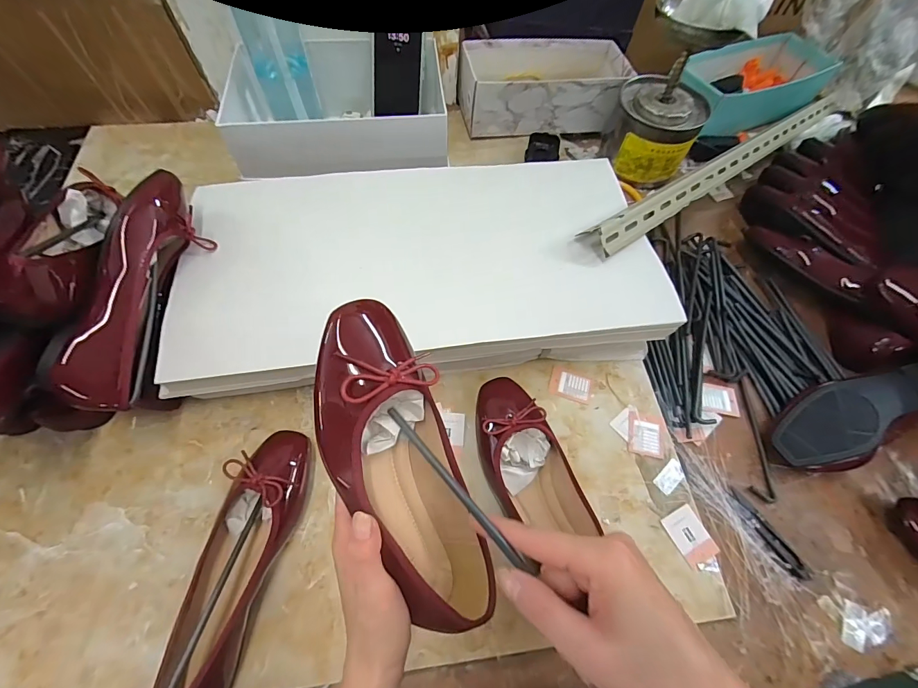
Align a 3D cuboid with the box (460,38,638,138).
[{"bbox_3d":[0.146,-0.438,0.676,0.276,0.084,0.135,-6,64,-6],"label":"box"}]

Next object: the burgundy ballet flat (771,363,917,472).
[{"bbox_3d":[0.474,0.083,0.458,0.233,0.069,0.089,-15,65,-10],"label":"burgundy ballet flat"}]

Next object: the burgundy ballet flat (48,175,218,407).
[{"bbox_3d":[-0.324,-0.055,0.399,0.063,0.086,0.245,1,71,35],"label":"burgundy ballet flat"}]

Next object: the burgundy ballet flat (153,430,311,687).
[{"bbox_3d":[-0.204,0.195,0.358,0.068,0.065,0.238,13,63,4],"label":"burgundy ballet flat"}]

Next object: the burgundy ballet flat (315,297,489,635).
[{"bbox_3d":[-0.039,0.092,0.279,0.084,0.070,0.243,-22,100,-13],"label":"burgundy ballet flat"}]

